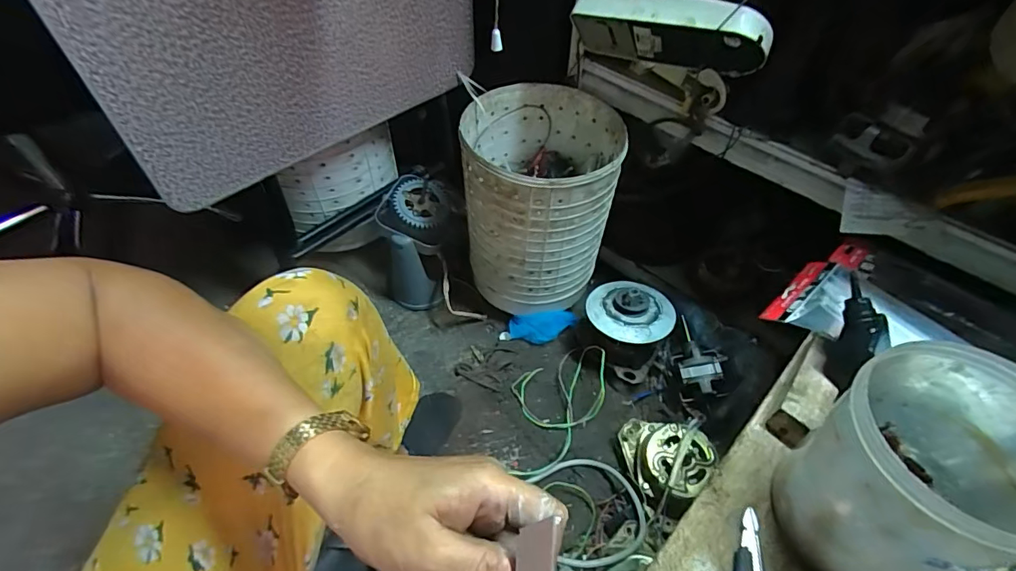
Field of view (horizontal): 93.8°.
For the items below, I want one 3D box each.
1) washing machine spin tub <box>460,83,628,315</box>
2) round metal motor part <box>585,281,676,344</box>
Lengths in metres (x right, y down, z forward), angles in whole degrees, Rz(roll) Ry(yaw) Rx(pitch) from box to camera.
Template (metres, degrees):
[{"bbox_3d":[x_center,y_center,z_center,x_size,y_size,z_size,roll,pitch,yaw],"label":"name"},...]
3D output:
[{"bbox_3d":[0.053,-0.142,0.860,0.246,0.329,0.252,1,50,-1],"label":"washing machine spin tub"},{"bbox_3d":[0.219,0.037,0.837,0.148,0.043,0.136,1,50,-1],"label":"round metal motor part"}]

